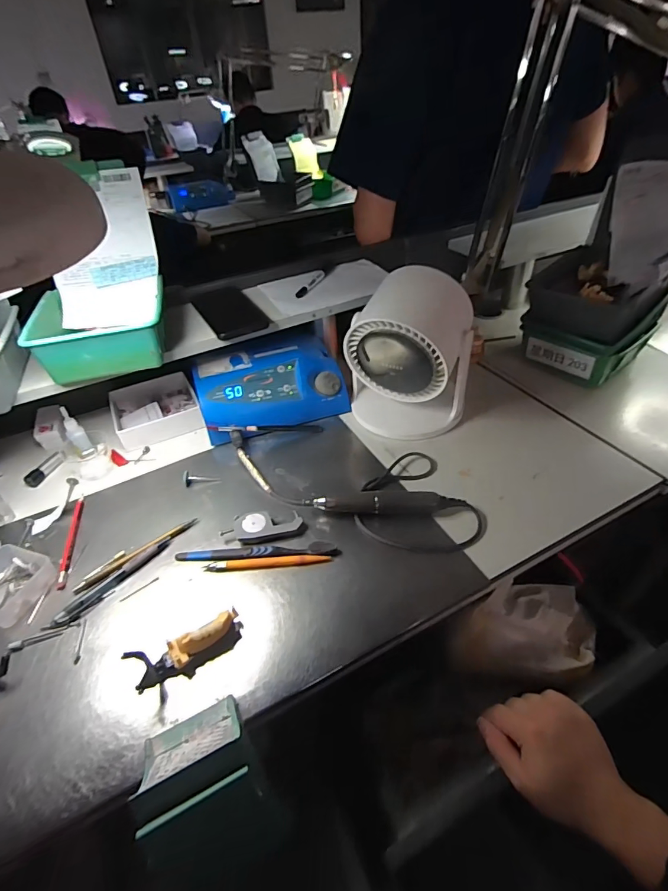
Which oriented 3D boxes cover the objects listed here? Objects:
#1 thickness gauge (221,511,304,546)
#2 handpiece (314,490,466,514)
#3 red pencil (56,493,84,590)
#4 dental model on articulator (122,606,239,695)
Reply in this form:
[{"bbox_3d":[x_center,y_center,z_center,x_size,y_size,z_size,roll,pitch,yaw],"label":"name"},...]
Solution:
[{"bbox_3d":[-0.085,0.098,0.526,0.093,0.017,0.037,-9,43,-5],"label":"thickness gauge"},{"bbox_3d":[0.066,0.072,0.536,0.174,0.030,0.022,-5,42,-2],"label":"handpiece"},{"bbox_3d":[-0.323,0.109,0.539,0.012,0.012,0.151,-13,43,-10],"label":"red pencil"},{"bbox_3d":[-0.134,0.191,0.408,0.098,0.032,0.037,-20,45,-18],"label":"dental model on articulator"}]

